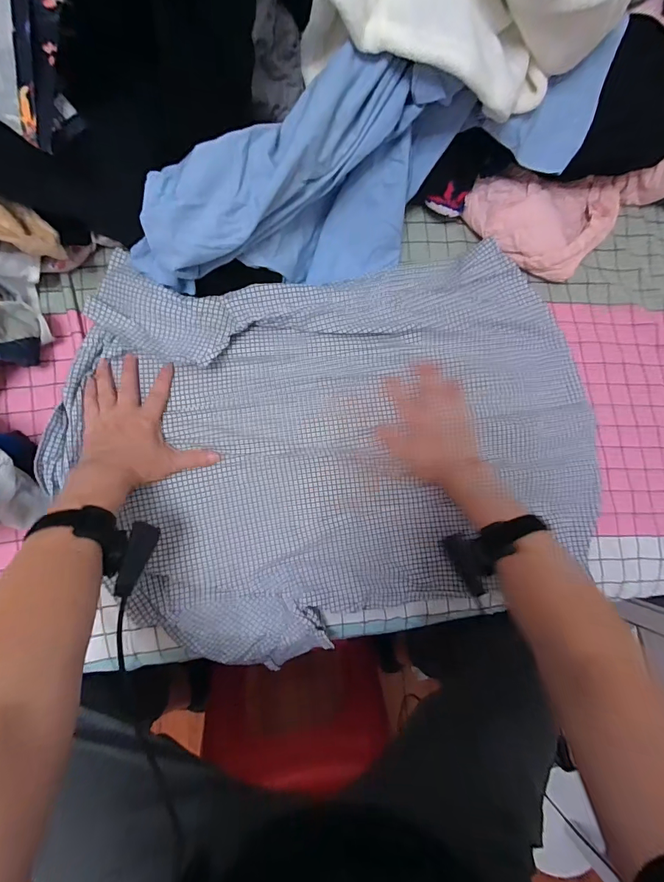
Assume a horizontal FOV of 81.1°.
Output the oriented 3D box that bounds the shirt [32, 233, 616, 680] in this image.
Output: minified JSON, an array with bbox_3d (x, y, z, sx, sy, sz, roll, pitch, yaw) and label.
[{"bbox_3d":[0.019,0.013,0.520,0.679,0.055,0.496,-5,83,-6],"label":"shirt"}]

